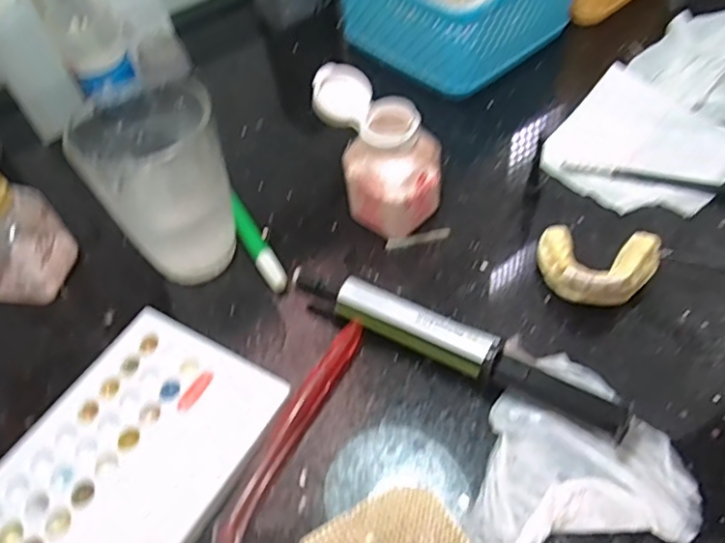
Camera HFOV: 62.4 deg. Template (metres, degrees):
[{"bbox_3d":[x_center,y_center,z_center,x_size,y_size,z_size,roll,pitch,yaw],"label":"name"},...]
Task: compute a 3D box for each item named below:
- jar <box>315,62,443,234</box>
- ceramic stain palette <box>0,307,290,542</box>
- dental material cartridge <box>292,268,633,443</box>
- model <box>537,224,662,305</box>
[{"bbox_3d":[0.010,-0.065,0.329,0.047,0.076,0.067,-30,56,-17],"label":"jar"},{"bbox_3d":[-0.112,0.092,0.259,0.095,0.012,0.153,23,59,21],"label":"ceramic stain palette"},{"bbox_3d":[0.042,0.035,0.282,0.161,0.023,0.020,22,58,20],"label":"dental material cartridge"},{"bbox_3d":[0.119,-0.004,0.301,0.056,0.027,0.043,7,54,11],"label":"model"}]

